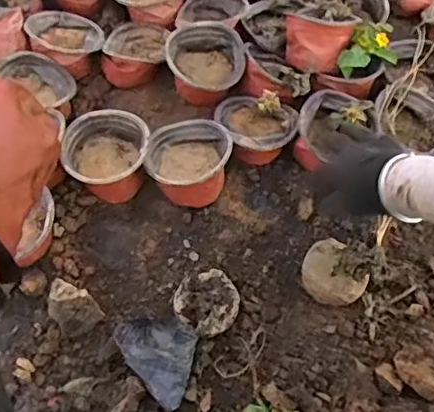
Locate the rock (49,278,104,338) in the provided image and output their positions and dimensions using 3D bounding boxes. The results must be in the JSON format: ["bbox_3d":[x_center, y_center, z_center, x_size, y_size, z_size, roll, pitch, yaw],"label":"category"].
[{"bbox_3d":[-0.149,0.106,0.587,0.040,0.062,0.054,-36,70,-18],"label":"rock"}]

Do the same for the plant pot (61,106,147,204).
[{"bbox_3d":[-0.128,-0.053,0.666,0.093,0.071,0.090,1,63,-2],"label":"plant pot"}]

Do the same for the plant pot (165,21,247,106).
[{"bbox_3d":[-0.015,-0.181,0.736,0.096,0.065,0.094,1,63,-2],"label":"plant pot"}]

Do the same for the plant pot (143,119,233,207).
[{"bbox_3d":[-0.034,-0.049,0.669,0.089,0.072,0.092,1,63,-2],"label":"plant pot"}]

